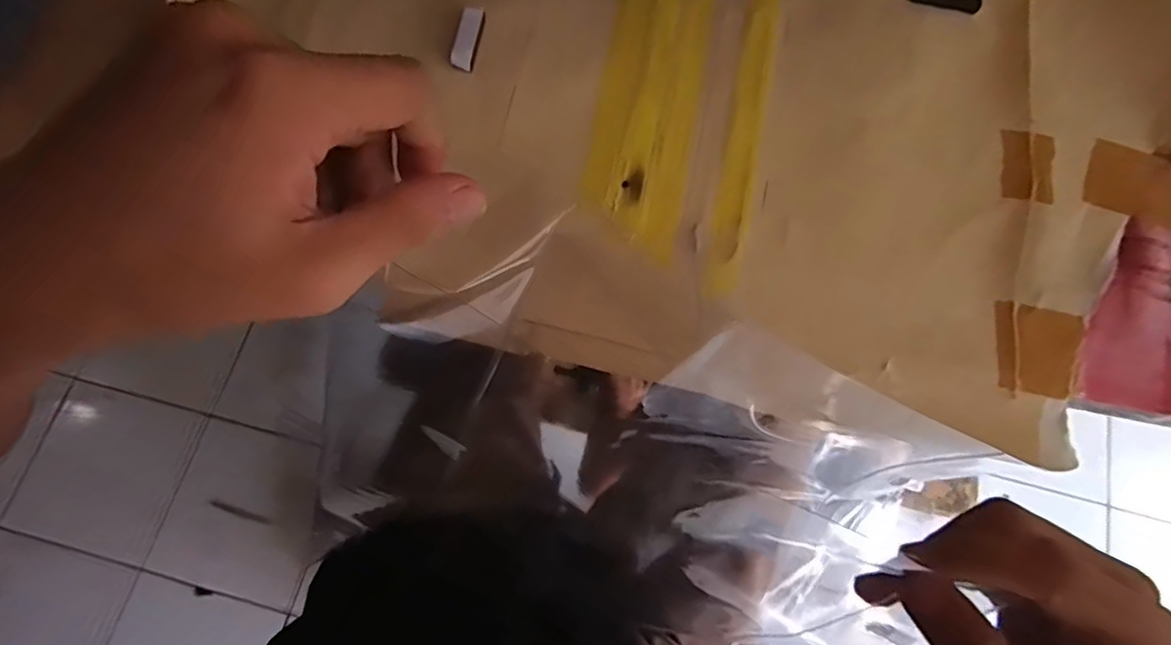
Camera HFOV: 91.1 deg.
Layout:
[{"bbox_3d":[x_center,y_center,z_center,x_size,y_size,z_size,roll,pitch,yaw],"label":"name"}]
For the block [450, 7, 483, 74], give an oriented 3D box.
[{"bbox_3d":[-0.072,-0.174,0.350,0.012,0.006,0.042,10,74,1],"label":"block"}]

